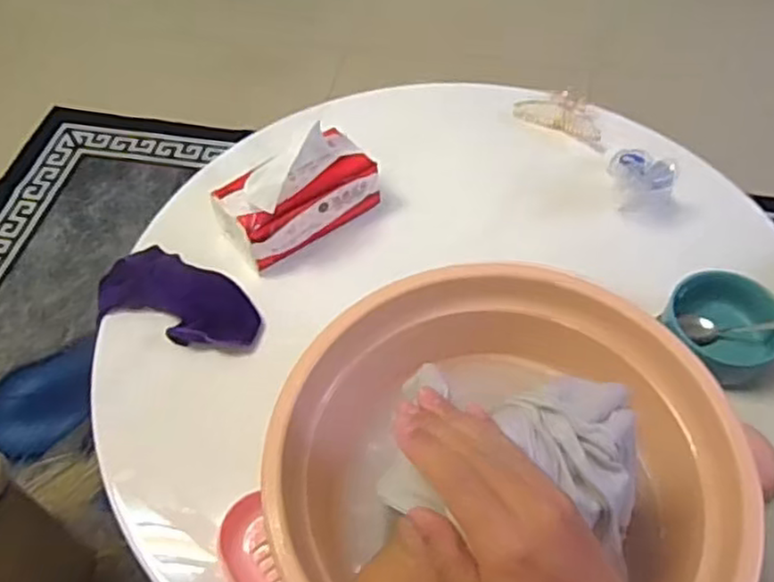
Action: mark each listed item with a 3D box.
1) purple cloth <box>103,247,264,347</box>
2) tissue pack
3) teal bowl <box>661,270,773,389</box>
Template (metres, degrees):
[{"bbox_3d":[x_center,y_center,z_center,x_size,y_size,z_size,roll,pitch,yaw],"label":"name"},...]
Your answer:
[{"bbox_3d":[-0.228,0.003,0.759,0.190,0.038,0.091,15,56,12],"label":"purple cloth"},{"bbox_3d":[-0.104,-0.123,0.792,0.177,0.126,0.081,-30,59,-18],"label":"tissue pack"},{"bbox_3d":[0.345,0.036,0.711,0.113,0.047,0.106,-1,54,1],"label":"teal bowl"}]

